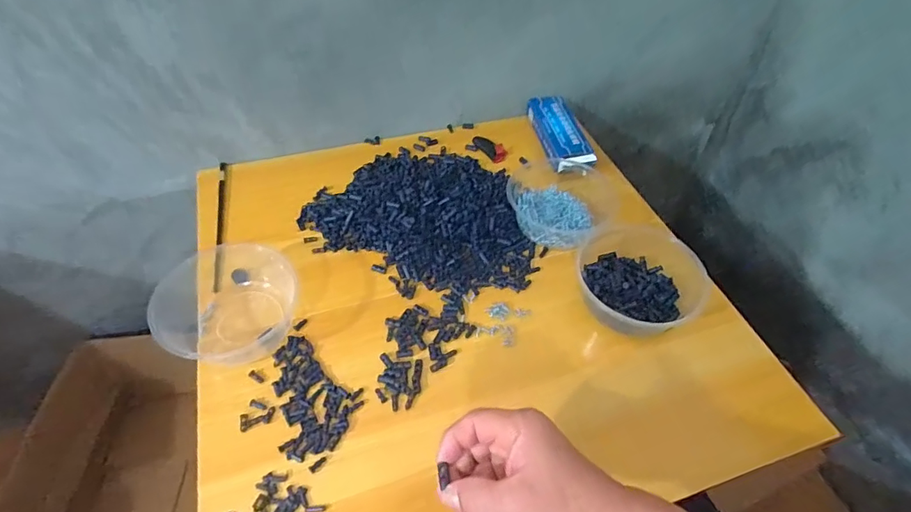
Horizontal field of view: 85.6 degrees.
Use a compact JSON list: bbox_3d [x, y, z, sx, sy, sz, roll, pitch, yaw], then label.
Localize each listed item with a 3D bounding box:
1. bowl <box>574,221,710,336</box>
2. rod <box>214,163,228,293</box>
[{"bbox_3d":[0.208,0.033,0.568,0.144,0.061,0.164,25,52,16],"label":"bowl"},{"bbox_3d":[-0.310,-0.047,0.647,0.011,0.006,0.233,-9,51,-12],"label":"rod"}]

